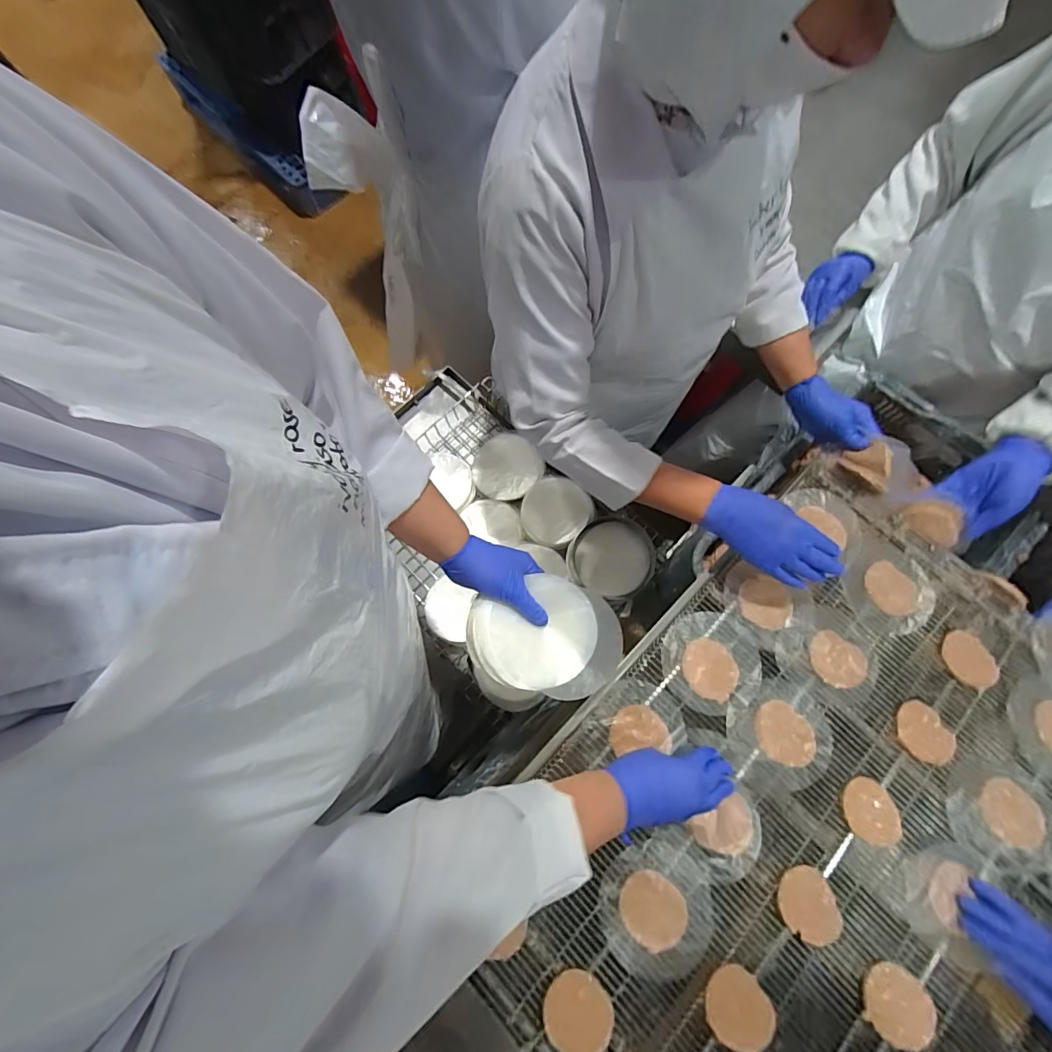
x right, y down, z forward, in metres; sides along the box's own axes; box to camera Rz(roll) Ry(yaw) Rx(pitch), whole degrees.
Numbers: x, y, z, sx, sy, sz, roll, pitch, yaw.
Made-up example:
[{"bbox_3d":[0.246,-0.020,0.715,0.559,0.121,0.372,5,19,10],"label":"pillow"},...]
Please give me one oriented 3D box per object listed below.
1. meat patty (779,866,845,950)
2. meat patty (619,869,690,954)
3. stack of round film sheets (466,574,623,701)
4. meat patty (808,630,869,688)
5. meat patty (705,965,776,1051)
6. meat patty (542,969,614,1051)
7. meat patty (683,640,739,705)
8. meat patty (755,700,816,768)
[{"bbox_3d":[0.306,0.410,0.512,0.062,0.014,0.067,0,75,2],"label":"meat patty"},{"bbox_3d":[0.135,0.409,0.502,0.070,0.014,0.064,0,75,2],"label":"meat patty"},{"bbox_3d":[0.022,0.118,0.522,0.165,0.032,0.122,15,76,5],"label":"stack of round film sheets"},{"bbox_3d":[0.388,0.168,0.593,0.068,0.007,0.060,34,79,10],"label":"meat patty"},{"bbox_3d":[0.216,0.493,0.483,0.063,0.008,0.070,-35,77,-7],"label":"meat patty"},{"bbox_3d":[0.052,0.492,0.478,0.069,0.011,0.068,43,80,11],"label":"meat patty"},{"bbox_3d":[0.228,0.178,0.590,0.064,0.009,0.069,11,76,5],"label":"meat patty"},{"bbox_3d":[0.311,0.248,0.569,0.071,0.006,0.068,0,75,2],"label":"meat patty"}]

